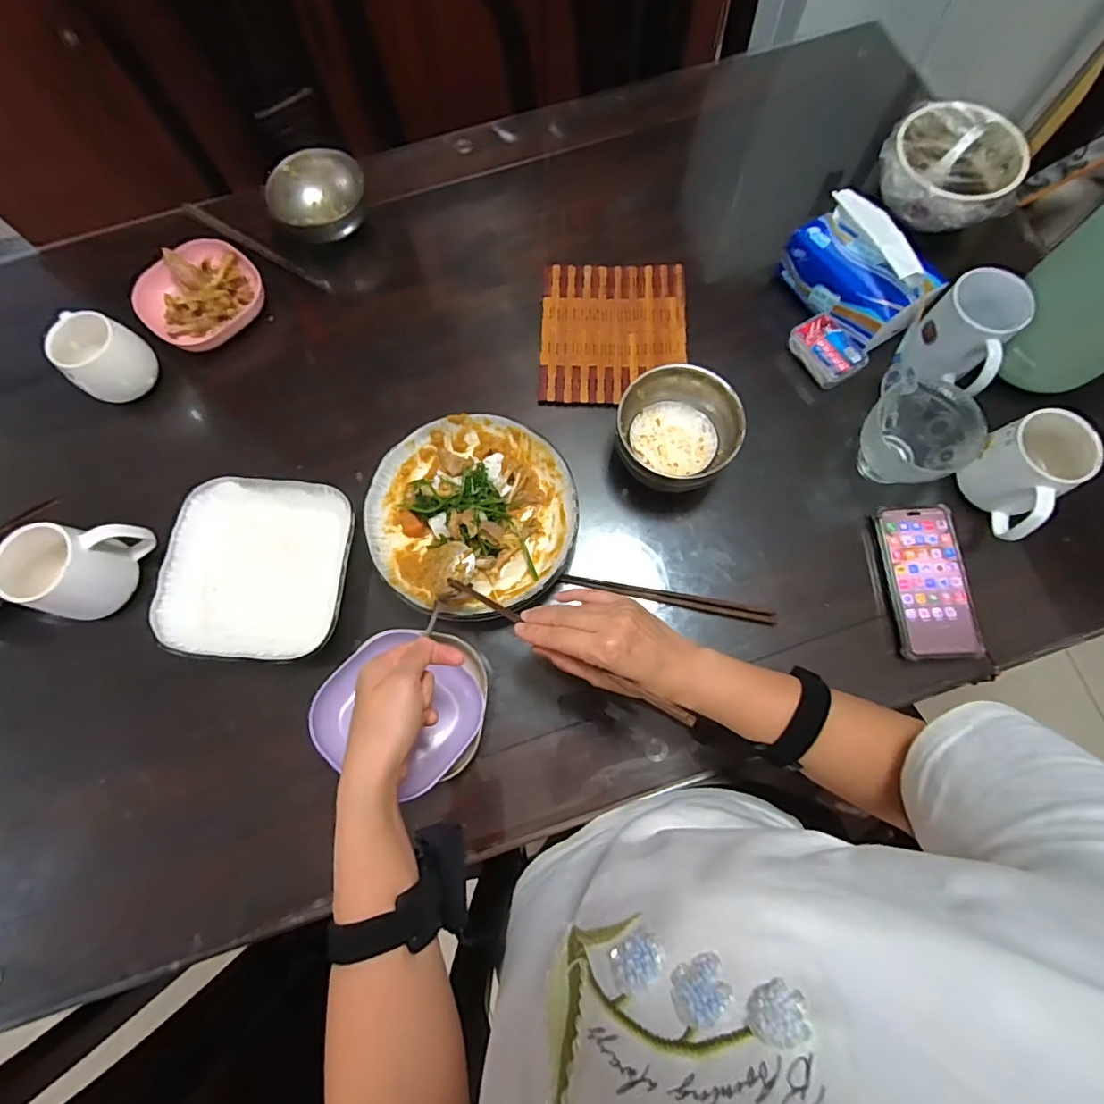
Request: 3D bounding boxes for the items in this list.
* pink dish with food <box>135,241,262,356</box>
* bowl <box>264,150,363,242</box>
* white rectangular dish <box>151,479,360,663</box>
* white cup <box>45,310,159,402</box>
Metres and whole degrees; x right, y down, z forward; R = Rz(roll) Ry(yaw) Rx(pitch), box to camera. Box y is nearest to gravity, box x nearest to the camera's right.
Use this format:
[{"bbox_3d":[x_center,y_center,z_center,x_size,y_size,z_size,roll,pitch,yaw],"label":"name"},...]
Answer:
[{"bbox_3d":[-0.453,-0.334,0.683,0.143,0.035,0.136,0,76,1],"label":"pink dish with food"},{"bbox_3d":[-0.310,-0.471,0.705,0.109,0.064,0.109,0,76,1],"label":"bowl"},{"bbox_3d":[-0.319,0.018,0.587,0.195,0.042,0.193,3,76,2],"label":"white rectangular dish"},{"bbox_3d":[-0.535,-0.233,0.631,0.081,0.068,0.087,0,76,1],"label":"white cup"}]

